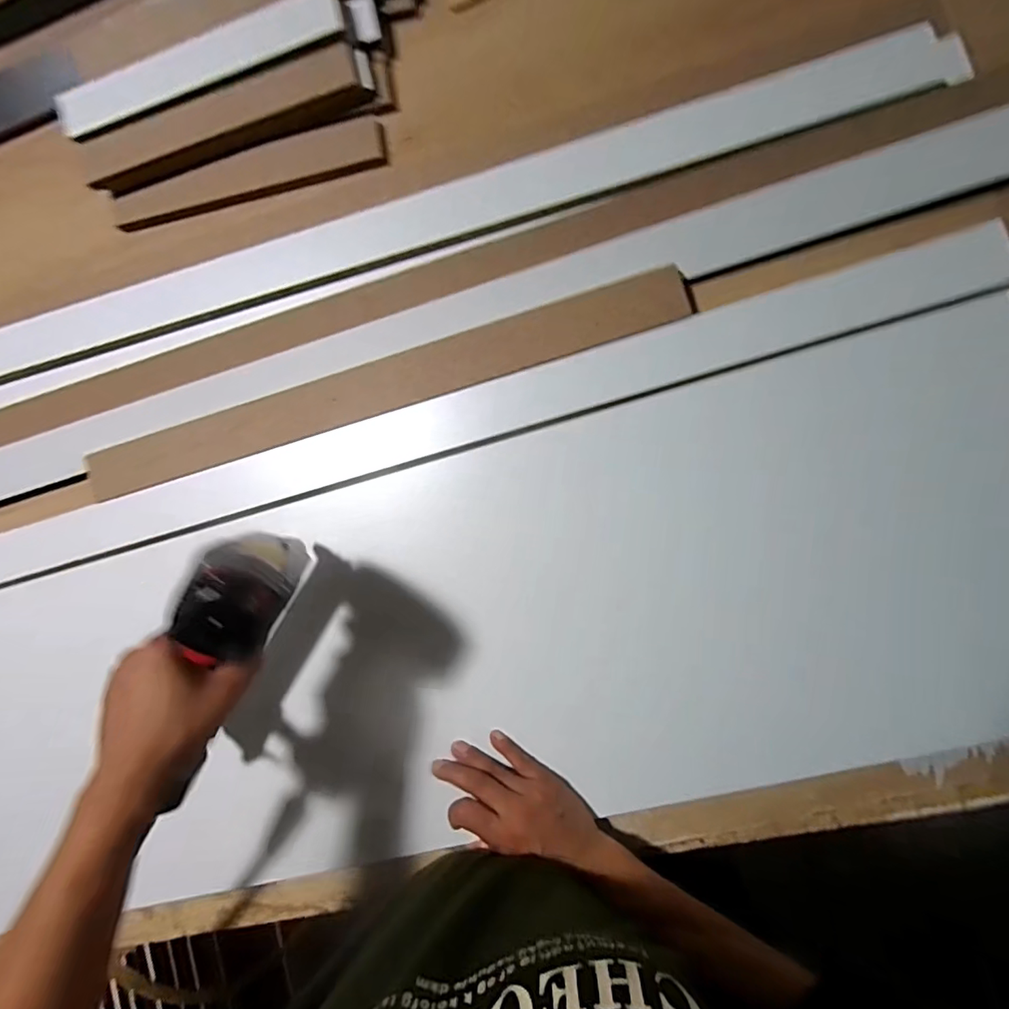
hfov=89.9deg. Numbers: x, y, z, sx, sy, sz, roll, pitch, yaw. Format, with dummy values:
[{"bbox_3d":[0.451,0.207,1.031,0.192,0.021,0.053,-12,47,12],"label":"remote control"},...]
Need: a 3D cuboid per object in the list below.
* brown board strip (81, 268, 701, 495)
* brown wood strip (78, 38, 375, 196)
[{"bbox_3d":[-0.127,-0.108,0.478,0.584,0.016,0.045,-16,95,6],"label":"brown board strip"},{"bbox_3d":[-0.280,-0.385,0.514,0.305,0.032,0.051,-14,85,7],"label":"brown wood strip"}]

